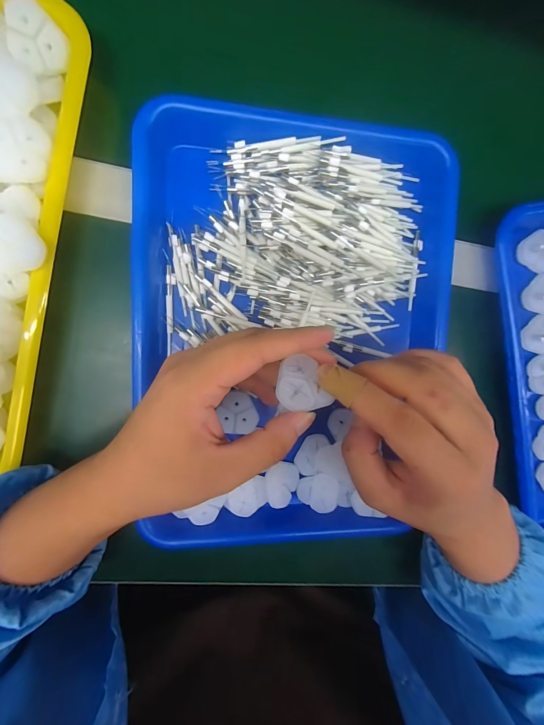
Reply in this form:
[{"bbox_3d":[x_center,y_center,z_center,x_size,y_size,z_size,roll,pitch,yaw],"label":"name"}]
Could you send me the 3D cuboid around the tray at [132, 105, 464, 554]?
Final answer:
[{"bbox_3d":[0.022,-0.020,0.249,0.241,0.038,0.347,2,95,-9],"label":"tray"}]

